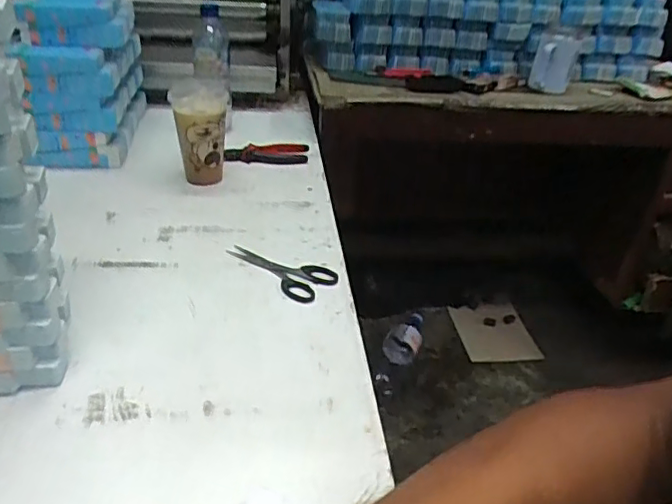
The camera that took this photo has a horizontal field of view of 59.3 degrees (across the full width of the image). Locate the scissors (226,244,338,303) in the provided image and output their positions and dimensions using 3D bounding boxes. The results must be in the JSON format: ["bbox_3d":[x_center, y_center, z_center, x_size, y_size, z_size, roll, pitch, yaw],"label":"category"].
[{"bbox_3d":[-0.068,0.016,0.738,0.150,0.007,0.071,29,40,36],"label":"scissors"}]

